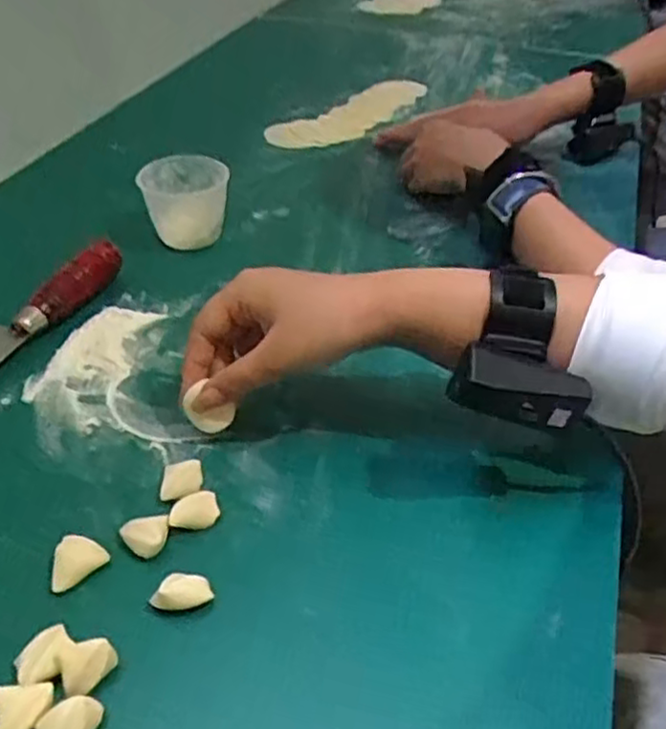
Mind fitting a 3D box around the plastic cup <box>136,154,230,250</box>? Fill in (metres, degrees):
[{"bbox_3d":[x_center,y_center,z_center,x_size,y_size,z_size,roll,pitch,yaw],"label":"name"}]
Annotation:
[{"bbox_3d":[-0.124,-0.140,0.608,0.069,0.056,0.062,-3,42,-6],"label":"plastic cup"}]

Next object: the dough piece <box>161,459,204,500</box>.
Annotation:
[{"bbox_3d":[-0.087,0.068,0.413,0.023,0.011,0.023,-1,42,-4],"label":"dough piece"}]

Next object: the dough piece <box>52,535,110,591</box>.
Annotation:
[{"bbox_3d":[-0.134,0.101,0.370,0.029,0.013,0.019,-31,51,-32],"label":"dough piece"}]

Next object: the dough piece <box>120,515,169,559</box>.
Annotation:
[{"bbox_3d":[-0.100,0.092,0.383,0.025,0.010,0.023,1,41,-1],"label":"dough piece"}]

